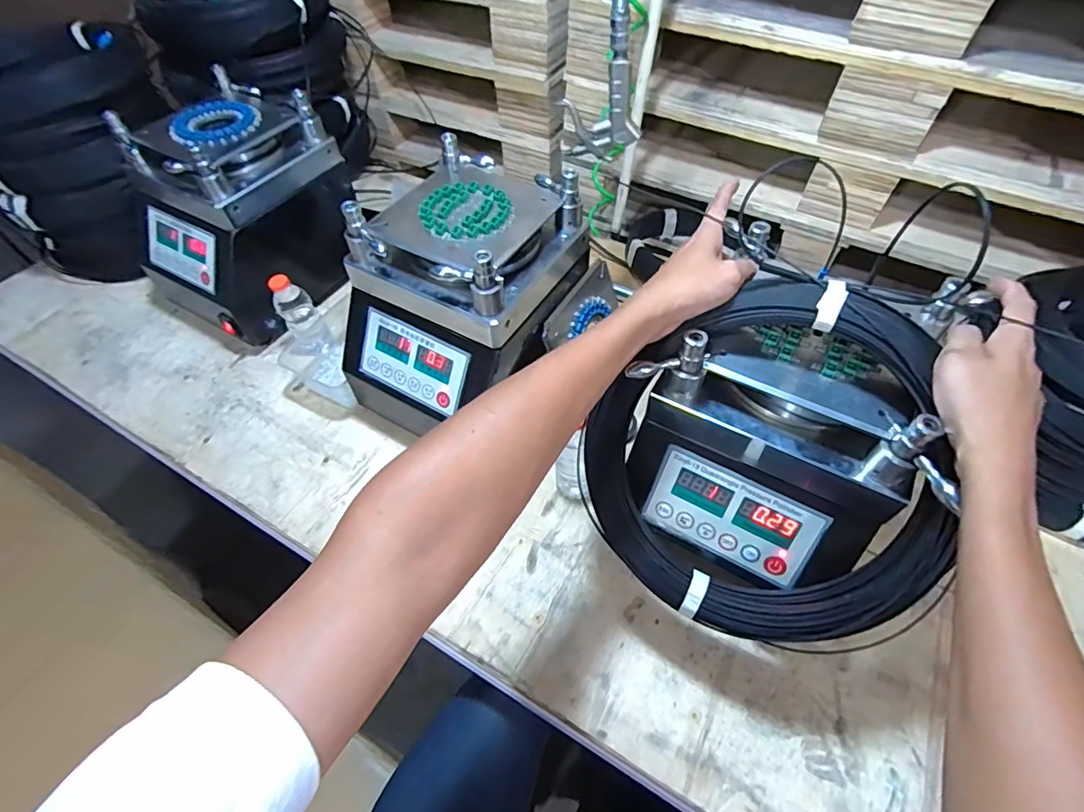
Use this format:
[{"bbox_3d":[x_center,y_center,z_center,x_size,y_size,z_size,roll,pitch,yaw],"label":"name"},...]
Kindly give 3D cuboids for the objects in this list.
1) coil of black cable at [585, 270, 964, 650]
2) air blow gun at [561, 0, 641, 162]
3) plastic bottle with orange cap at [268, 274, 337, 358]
[{"bbox_3d":[0.188,0.060,0.427,0.296,0.040,0.281,3,98,25],"label":"coil of black cable"},{"bbox_3d":[0.072,-0.377,0.594,0.087,0.168,0.021,8,55,8],"label":"air blow gun"},{"bbox_3d":[-0.364,-0.133,0.765,0.060,0.133,0.054,-30,58,-18],"label":"plastic bottle with orange cap"}]

